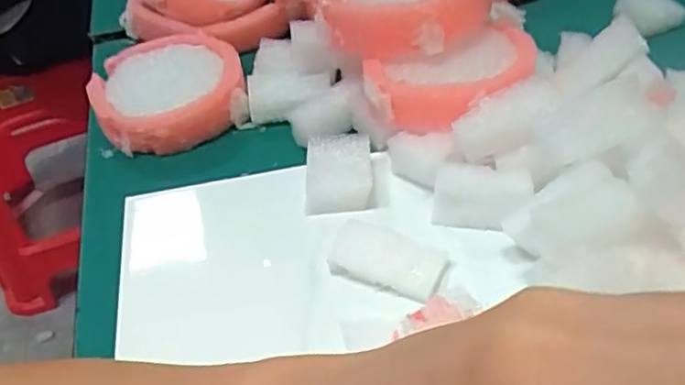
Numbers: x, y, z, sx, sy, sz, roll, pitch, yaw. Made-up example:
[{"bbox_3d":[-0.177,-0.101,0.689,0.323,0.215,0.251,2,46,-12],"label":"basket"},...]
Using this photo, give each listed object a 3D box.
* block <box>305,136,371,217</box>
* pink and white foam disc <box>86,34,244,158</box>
[{"bbox_3d":[-0.002,-0.010,0.360,0.035,0.028,0.037,-3,45,4],"label":"block"},{"bbox_3d":[-0.116,-0.067,0.438,0.095,0.031,0.087,-4,45,4],"label":"pink and white foam disc"}]

